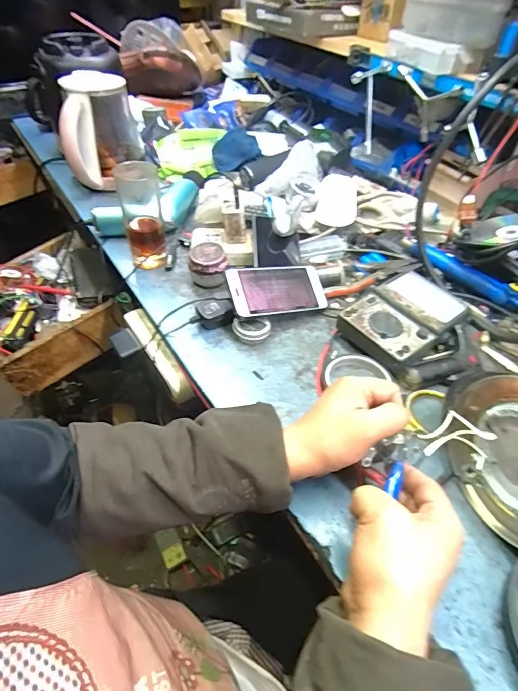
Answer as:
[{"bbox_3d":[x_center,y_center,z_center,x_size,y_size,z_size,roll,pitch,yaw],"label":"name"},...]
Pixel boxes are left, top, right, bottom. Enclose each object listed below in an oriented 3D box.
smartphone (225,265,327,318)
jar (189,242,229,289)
[{"bbox_3d":[0.028,-0.082,0.582,0.153,0.010,0.075,-9,73,-28],"label":"smartphone"},{"bbox_3d":[-0.079,-0.127,0.640,0.060,0.050,0.055,2,45,-2],"label":"jar"}]

